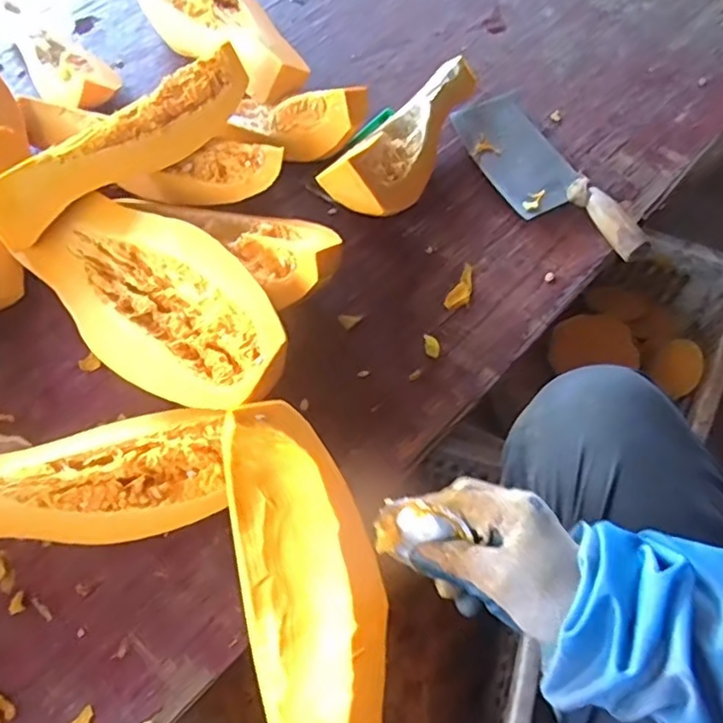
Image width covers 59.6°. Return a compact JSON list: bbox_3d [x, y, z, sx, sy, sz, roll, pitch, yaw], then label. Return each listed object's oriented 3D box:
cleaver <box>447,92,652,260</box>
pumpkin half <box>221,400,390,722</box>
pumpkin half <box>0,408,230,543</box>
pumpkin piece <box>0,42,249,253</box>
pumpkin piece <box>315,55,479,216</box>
[{"bbox_3d":[0.202,-0.211,0.708,0.091,0.033,0.283,-27,65,-11],"label":"cleaver"},{"bbox_3d":[-0.034,0.175,0.425,0.100,0.069,0.306,-15,58,-6],"label":"pumpkin half"},{"bbox_3d":[-0.245,0.108,0.549,0.294,0.066,0.100,-10,63,-3],"label":"pumpkin half"},{"bbox_3d":[-0.249,-0.225,0.660,0.306,0.056,0.057,-38,68,-16],"label":"pumpkin piece"},{"bbox_3d":[0.059,-0.259,0.705,0.082,0.097,0.272,25,66,14],"label":"pumpkin piece"}]

